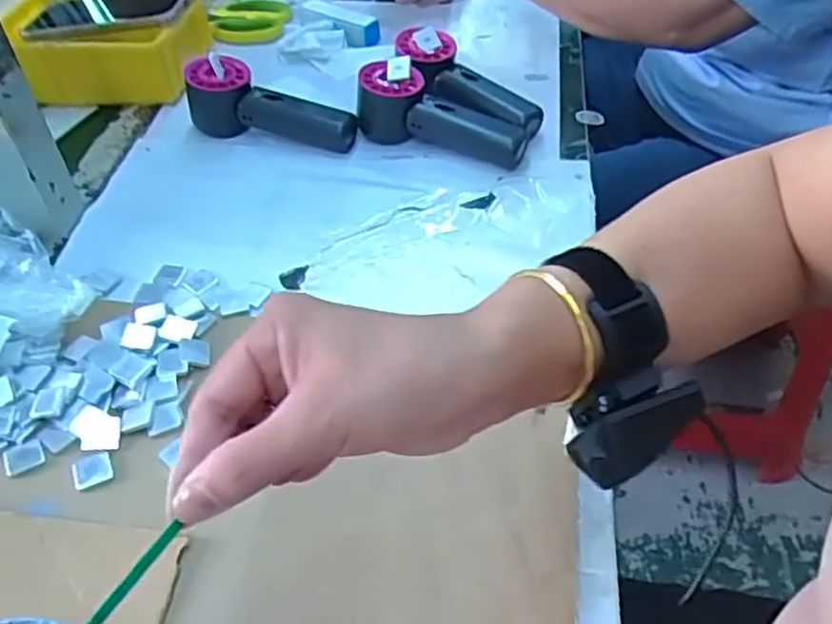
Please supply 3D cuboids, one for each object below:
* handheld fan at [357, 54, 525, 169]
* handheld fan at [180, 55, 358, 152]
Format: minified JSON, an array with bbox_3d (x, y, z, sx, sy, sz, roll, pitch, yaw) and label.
[{"bbox_3d":[0.021,-0.170,0.638,0.153,0.053,0.045,16,49,15],"label":"handheld fan"},{"bbox_3d":[-0.127,-0.187,0.654,0.153,0.058,0.051,13,48,12],"label":"handheld fan"}]

